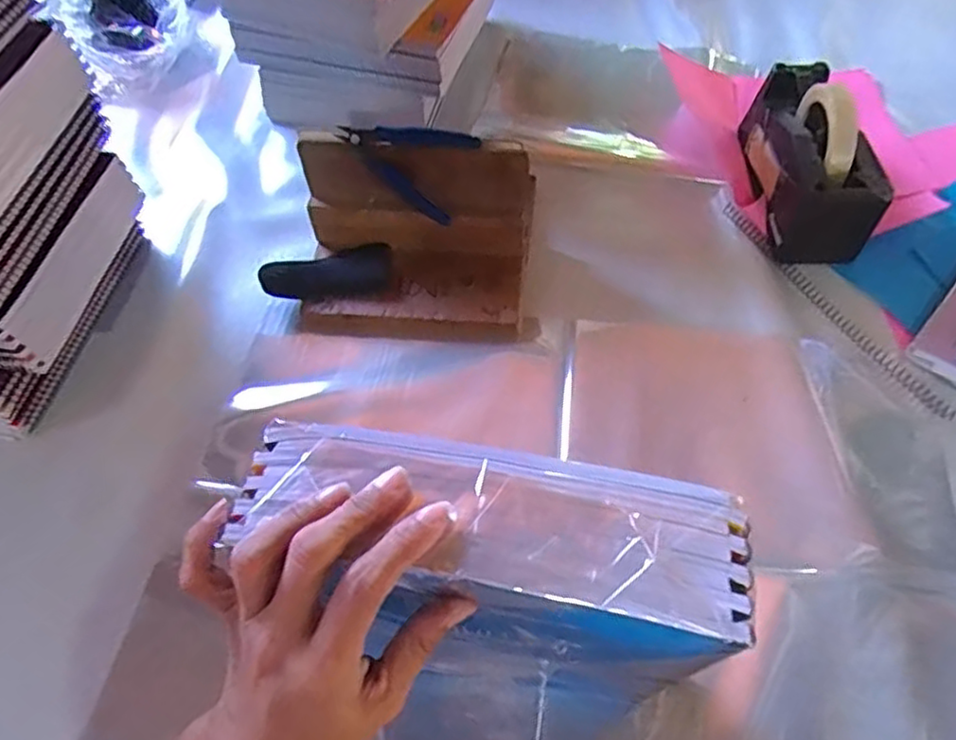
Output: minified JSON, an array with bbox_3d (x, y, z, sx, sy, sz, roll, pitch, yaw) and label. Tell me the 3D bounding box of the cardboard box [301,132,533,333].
[{"bbox_3d":[-0.062,-0.123,0.628,0.228,0.120,0.139,0,58,2],"label":"cardboard box"}]

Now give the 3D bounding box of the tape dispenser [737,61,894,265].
[{"bbox_3d":[0.320,-0.213,0.660,0.080,0.117,0.195,-4,58,0],"label":"tape dispenser"}]

